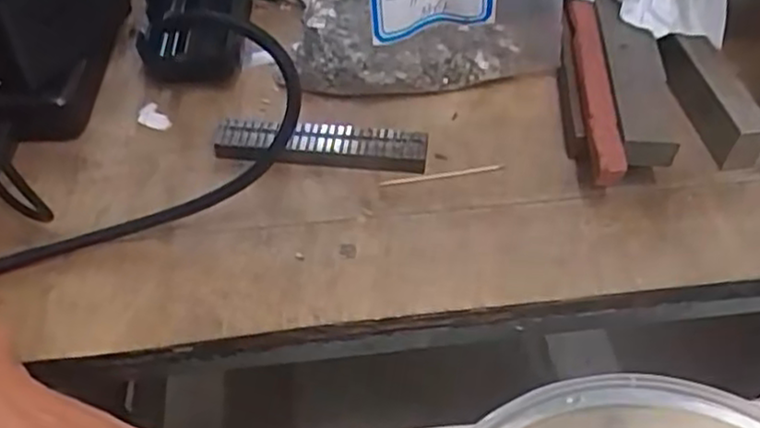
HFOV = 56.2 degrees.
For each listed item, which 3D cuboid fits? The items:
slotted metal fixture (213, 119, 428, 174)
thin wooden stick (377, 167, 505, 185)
[{"bbox_3d":[-0.028,-0.032,0.332,0.097,0.012,0.018,3,53,3],"label":"slotted metal fixture"},{"bbox_3d":[0.029,-0.018,0.328,0.058,0.004,0.004,-8,54,-5],"label":"thin wooden stick"}]

